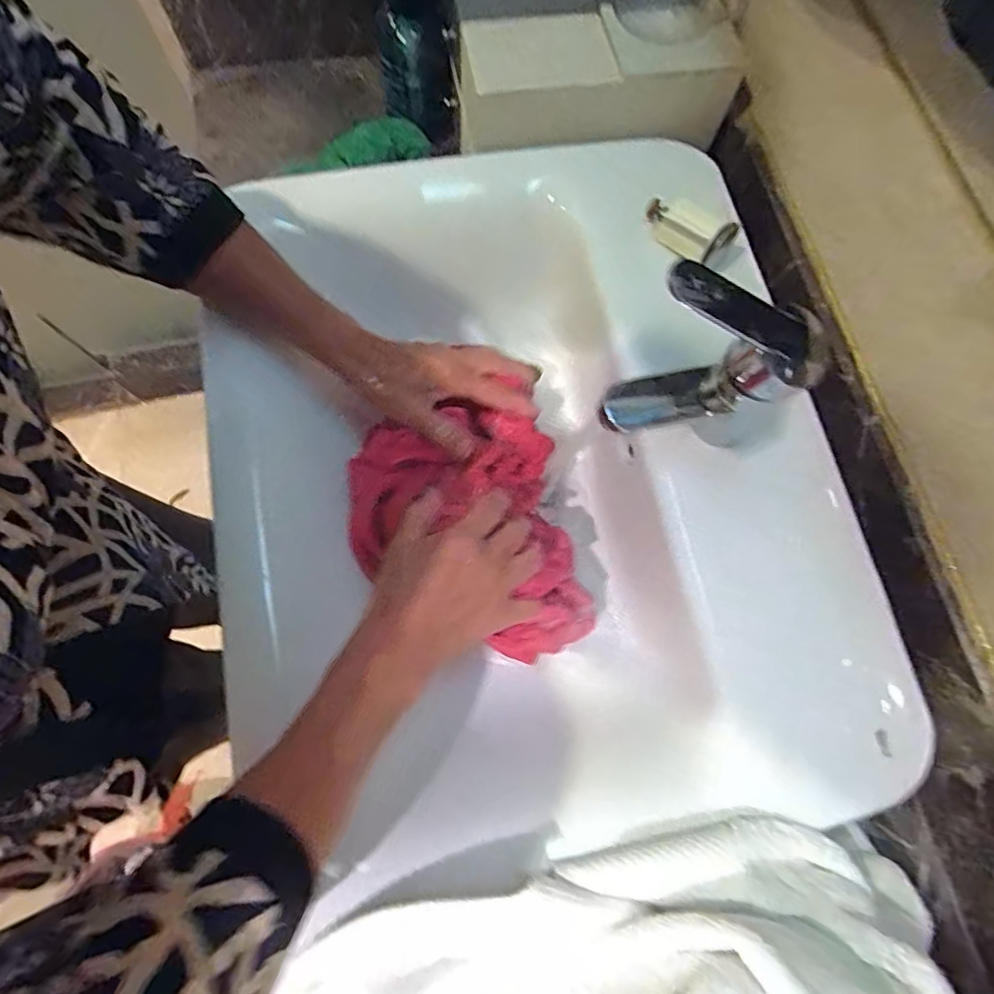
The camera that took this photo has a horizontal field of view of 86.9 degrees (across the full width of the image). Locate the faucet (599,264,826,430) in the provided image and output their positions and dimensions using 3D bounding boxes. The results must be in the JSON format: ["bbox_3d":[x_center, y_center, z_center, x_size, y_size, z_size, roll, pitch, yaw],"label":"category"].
[{"bbox_3d":[0.122,-0.066,0.312,0.105,0.110,0.069,15,76,3],"label":"faucet"}]

